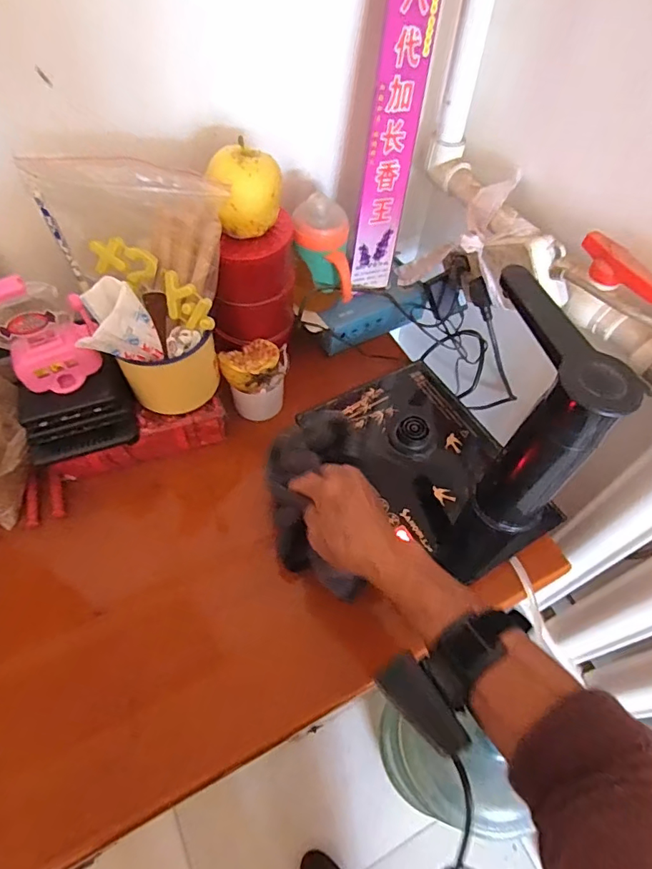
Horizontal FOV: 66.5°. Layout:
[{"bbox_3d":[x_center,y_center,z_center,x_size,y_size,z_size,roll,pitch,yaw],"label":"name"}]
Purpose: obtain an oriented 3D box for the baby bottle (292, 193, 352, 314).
[{"bbox_3d":[-0.005,-0.205,0.595,0.068,0.137,0.066,-1,57,-4],"label":"baby bottle"}]

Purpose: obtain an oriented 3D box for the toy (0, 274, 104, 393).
[{"bbox_3d":[-0.261,-0.091,0.456,0.084,0.114,0.034,-26,62,-18],"label":"toy"}]

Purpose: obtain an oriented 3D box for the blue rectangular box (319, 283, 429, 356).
[{"bbox_3d":[0.064,-0.161,0.684,0.164,0.050,0.052,-23,61,-17],"label":"blue rectangular box"}]

